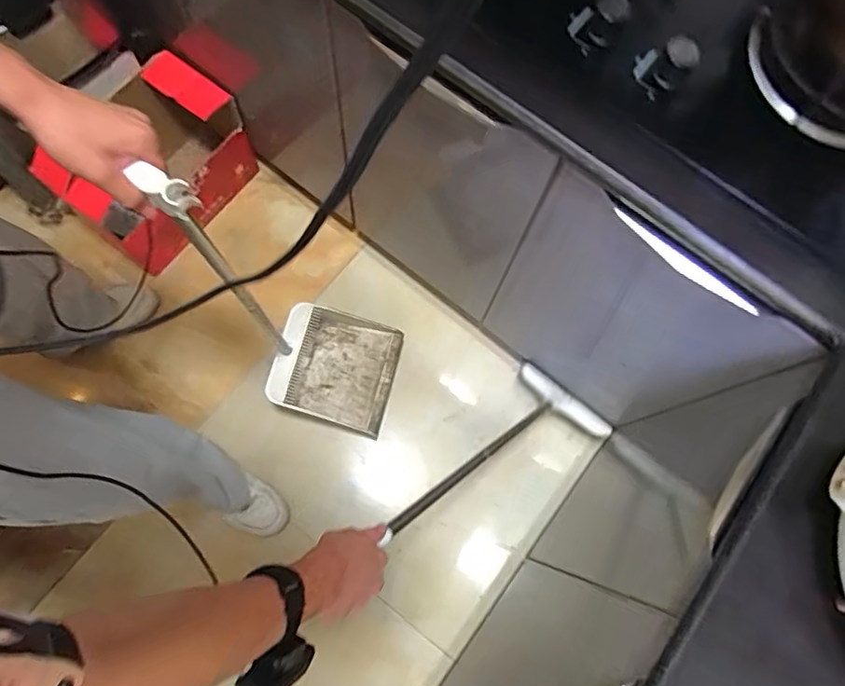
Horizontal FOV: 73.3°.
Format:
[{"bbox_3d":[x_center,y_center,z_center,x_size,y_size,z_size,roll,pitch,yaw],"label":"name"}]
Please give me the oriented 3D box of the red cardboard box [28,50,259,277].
[{"bbox_3d":[-0.588,-0.403,1.305,0.209,0.294,0.414,39,77,9],"label":"red cardboard box"}]

